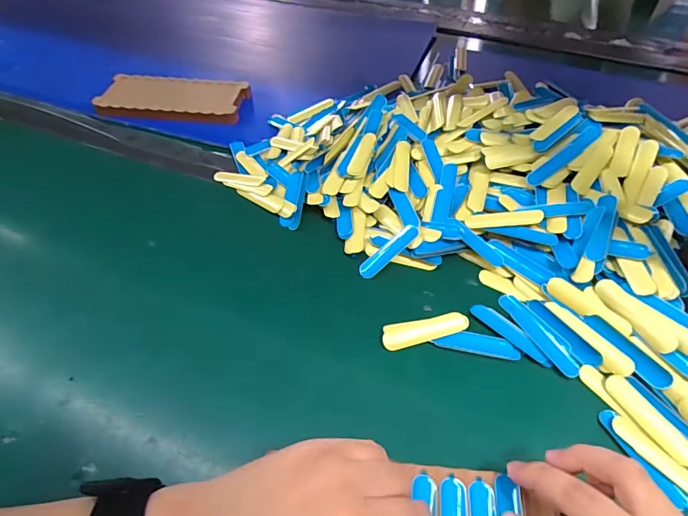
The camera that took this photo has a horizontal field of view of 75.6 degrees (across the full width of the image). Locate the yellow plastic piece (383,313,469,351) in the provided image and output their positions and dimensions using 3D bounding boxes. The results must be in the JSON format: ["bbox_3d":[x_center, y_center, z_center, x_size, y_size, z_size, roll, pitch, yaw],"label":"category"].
[{"bbox_3d":[0.061,0.054,0.329,0.064,0.009,0.014,-13,51,-9],"label":"yellow plastic piece"}]

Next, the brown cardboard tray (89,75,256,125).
[{"bbox_3d":[-0.206,-0.192,0.533,0.176,0.018,0.081,9,50,9],"label":"brown cardboard tray"}]

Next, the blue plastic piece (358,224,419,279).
[{"bbox_3d":[0.038,-0.006,0.376,0.062,0.004,0.014,-41,58,-10],"label":"blue plastic piece"}]

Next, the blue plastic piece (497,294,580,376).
[{"bbox_3d":[0.144,0.054,0.327,0.016,0.004,0.074,-21,53,-16],"label":"blue plastic piece"}]

